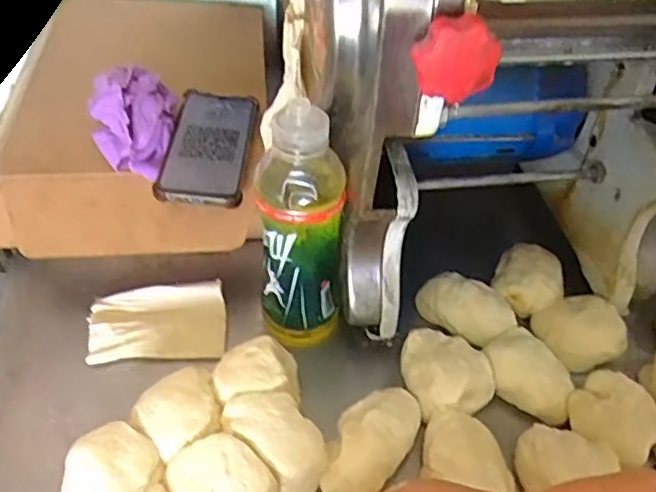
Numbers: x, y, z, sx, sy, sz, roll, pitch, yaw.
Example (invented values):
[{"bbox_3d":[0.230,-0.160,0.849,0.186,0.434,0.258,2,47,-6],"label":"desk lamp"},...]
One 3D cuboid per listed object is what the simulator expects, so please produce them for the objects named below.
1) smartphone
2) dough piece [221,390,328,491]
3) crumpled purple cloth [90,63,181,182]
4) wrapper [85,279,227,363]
[{"bbox_3d":[-0.115,-0.100,0.611,0.076,0.011,0.162,7,46,-4],"label":"smartphone"},{"bbox_3d":[-0.037,0.148,0.465,0.050,0.049,0.078,-28,52,-27],"label":"dough piece"},{"bbox_3d":[-0.183,-0.117,0.598,0.085,0.066,0.103,-10,46,-12],"label":"crumpled purple cloth"},{"bbox_3d":[-0.152,0.068,0.562,0.117,0.014,0.068,-2,63,-6],"label":"wrapper"}]

